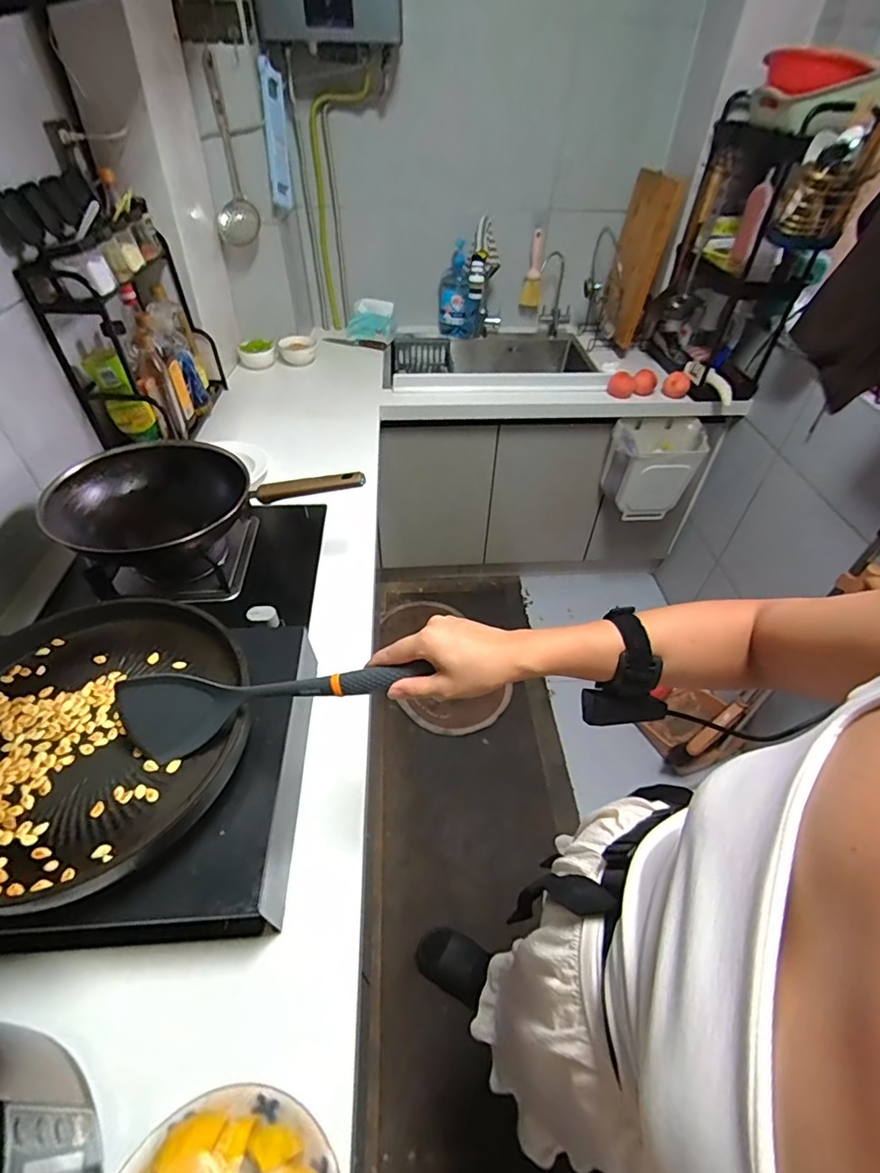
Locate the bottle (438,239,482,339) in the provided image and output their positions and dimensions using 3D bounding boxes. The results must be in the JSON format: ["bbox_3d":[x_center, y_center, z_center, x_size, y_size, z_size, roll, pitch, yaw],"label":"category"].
[{"bbox_3d":[0.067,-0.929,1.625,0.140,0.290,0.089,1,46,0],"label":"bottle"}]

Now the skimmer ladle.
[{"bbox_3d":[-0.504,-0.998,1.181,0.095,0.330,0.070,-13,48,-14],"label":"skimmer ladle"}]

